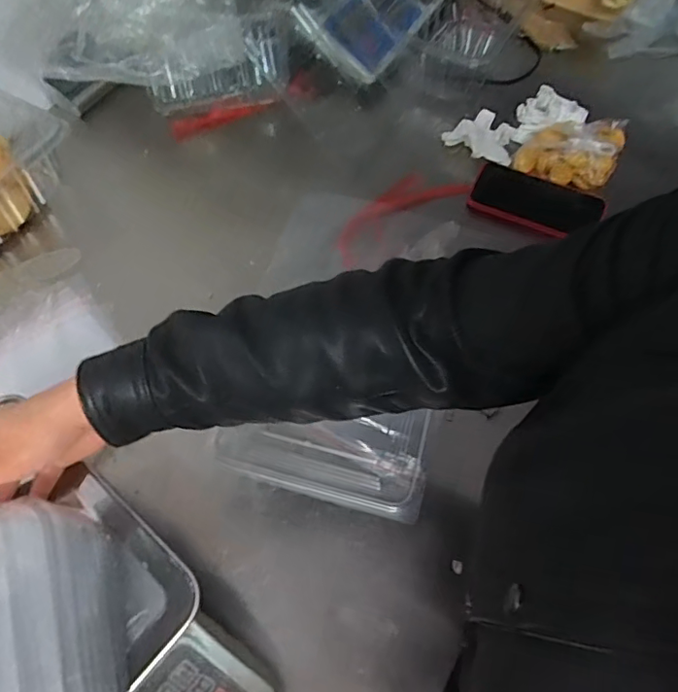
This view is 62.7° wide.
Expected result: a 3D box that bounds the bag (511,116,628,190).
[{"bbox_3d":[0.306,-0.260,0.729,0.116,0.057,0.105,26,65,11],"label":"bag"}]

